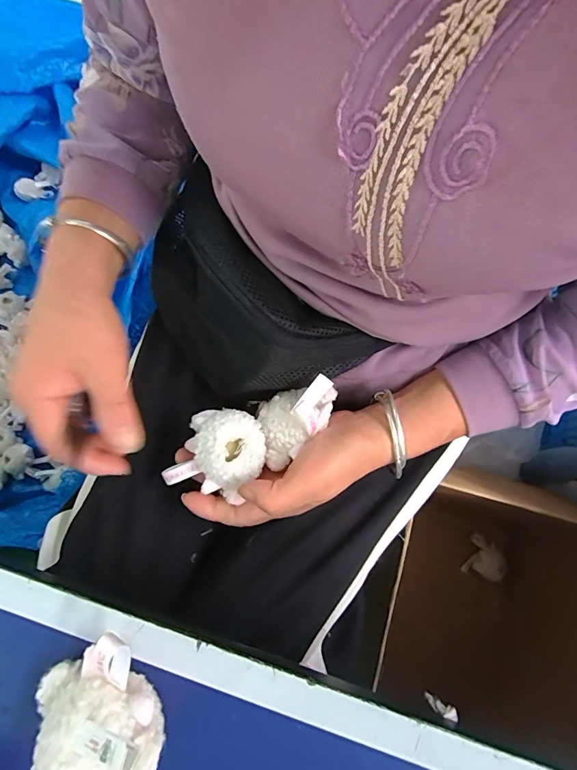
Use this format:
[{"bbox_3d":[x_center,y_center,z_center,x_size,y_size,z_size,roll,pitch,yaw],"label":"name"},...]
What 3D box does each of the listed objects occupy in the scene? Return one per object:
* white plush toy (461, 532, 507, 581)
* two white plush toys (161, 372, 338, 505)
[{"bbox_3d":[0.359,0.326,0.725,0.046,0.082,0.075,39,78,9],"label":"white plush toy"},{"bbox_3d":[-0.028,0.037,0.292,0.139,0.037,0.062,-28,77,0],"label":"two white plush toys"}]

